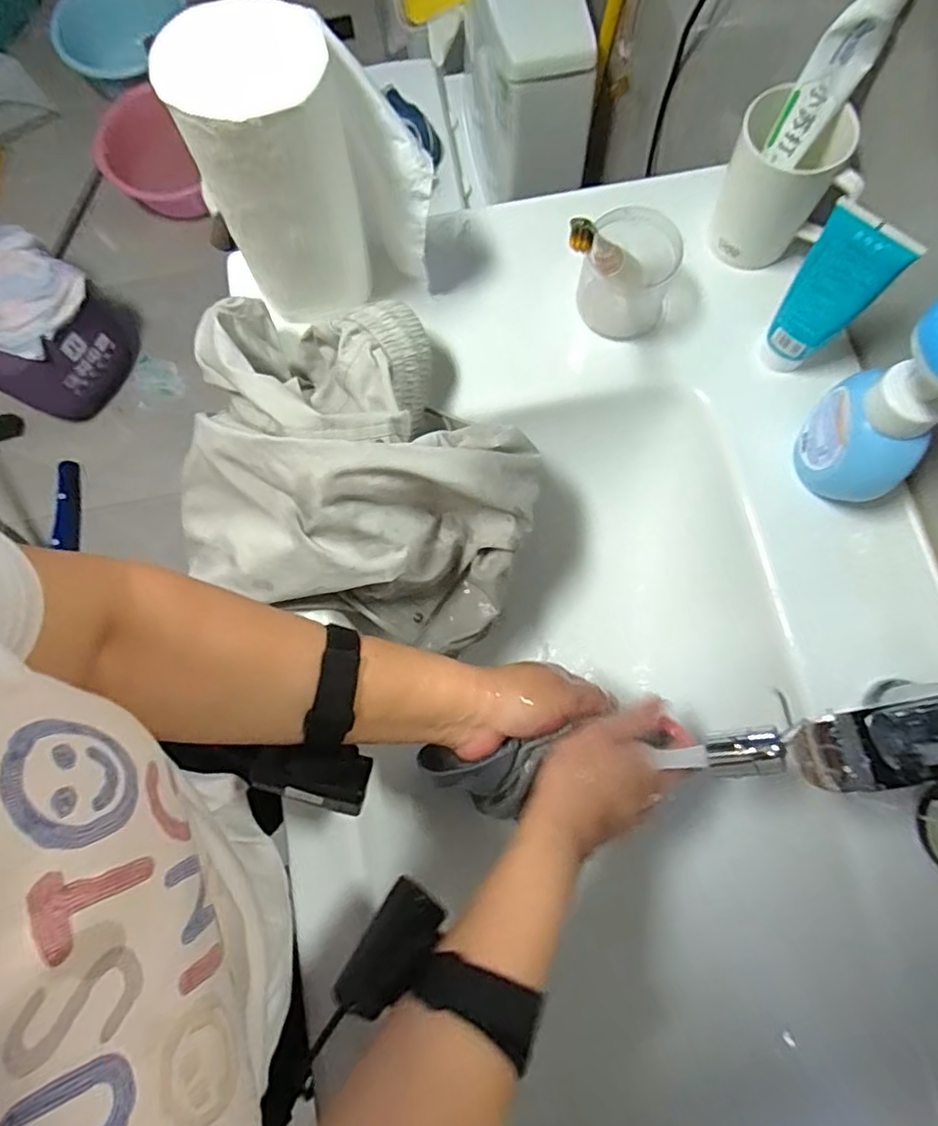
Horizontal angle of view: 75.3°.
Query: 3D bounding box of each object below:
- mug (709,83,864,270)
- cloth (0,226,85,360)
[{"bbox_3d":[0.249,-0.308,0.494,0.089,0.098,0.075,-4,77,1],"label":"mug"},{"bbox_3d":[-0.977,-0.584,1.280,0.314,0.058,0.264,25,79,8],"label":"cloth"}]

